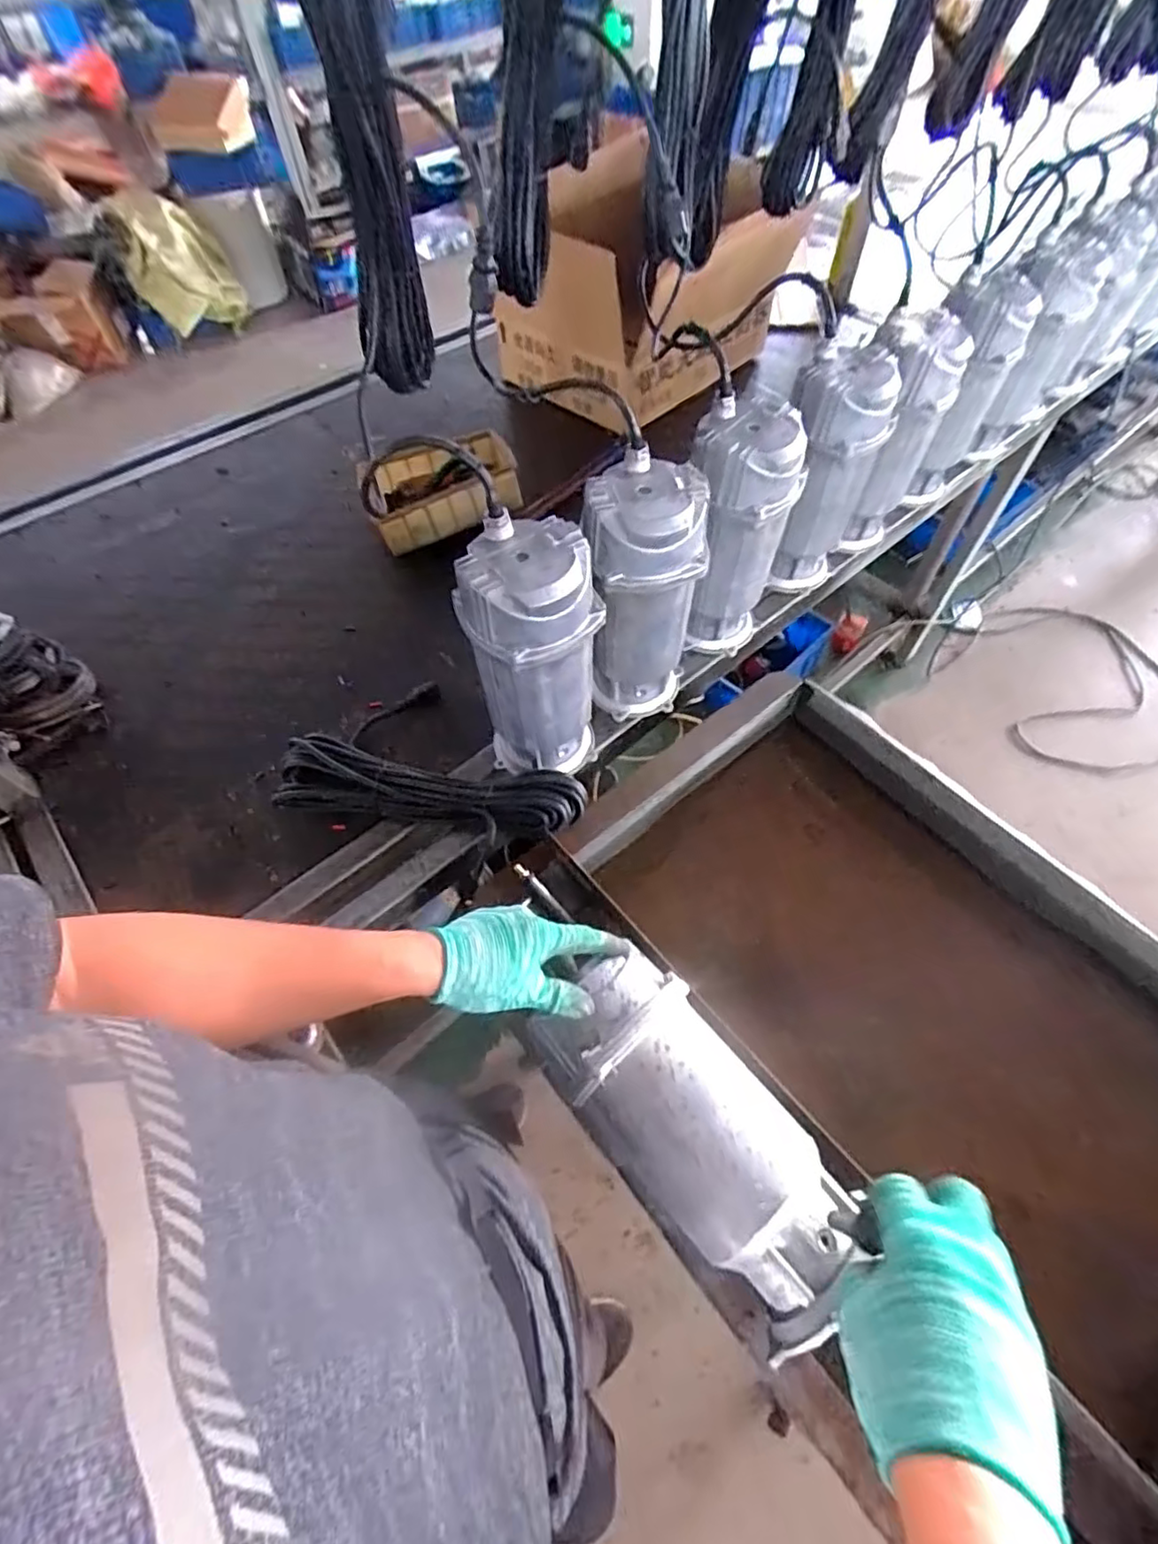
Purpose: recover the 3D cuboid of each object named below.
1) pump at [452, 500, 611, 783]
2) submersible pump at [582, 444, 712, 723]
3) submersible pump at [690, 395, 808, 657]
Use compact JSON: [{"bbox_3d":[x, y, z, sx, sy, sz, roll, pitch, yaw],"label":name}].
[{"bbox_3d":[-0.047,-0.112,0.690,0.137,0.288,0.117,-8,58,-4],"label":"pump"},{"bbox_3d":[0.070,-0.194,0.738,0.127,0.287,0.113,9,58,7],"label":"submersible pump"},{"bbox_3d":[0.191,-0.288,0.797,0.122,0.289,0.114,9,58,7],"label":"submersible pump"}]

